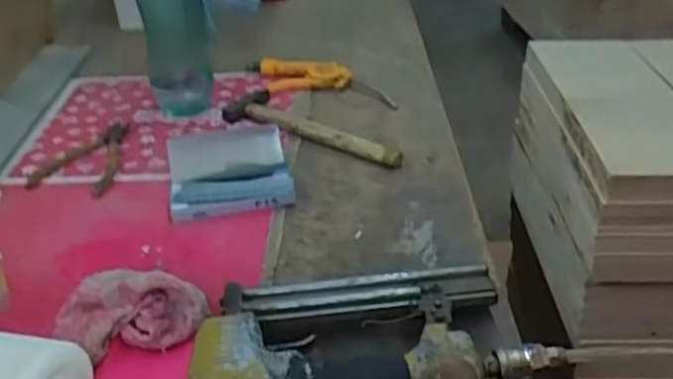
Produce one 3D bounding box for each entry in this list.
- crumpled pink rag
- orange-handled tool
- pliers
[{"bbox_3d":[-0.166,0.101,0.556,0.107,0.044,0.069,6,33,12],"label":"crumpled pink rag"},{"bbox_3d":[-0.020,-0.149,0.939,0.230,0.028,0.064,13,36,23],"label":"orange-handled tool"},{"bbox_3d":[-0.284,-0.042,0.811,0.101,0.010,0.149,4,33,10],"label":"pliers"}]

